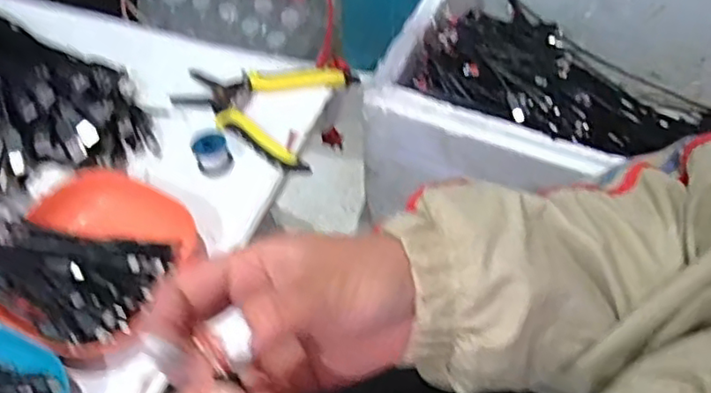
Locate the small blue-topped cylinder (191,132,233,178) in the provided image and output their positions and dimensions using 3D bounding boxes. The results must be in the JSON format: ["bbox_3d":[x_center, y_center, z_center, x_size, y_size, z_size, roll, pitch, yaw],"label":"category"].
[{"bbox_3d":[-0.122,-0.037,0.552,0.028,0.025,0.029,-1,55,1],"label":"small blue-topped cylinder"}]

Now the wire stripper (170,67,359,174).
[{"bbox_3d":[-0.090,-0.090,0.593,0.151,0.016,0.114,20,58,15],"label":"wire stripper"}]

